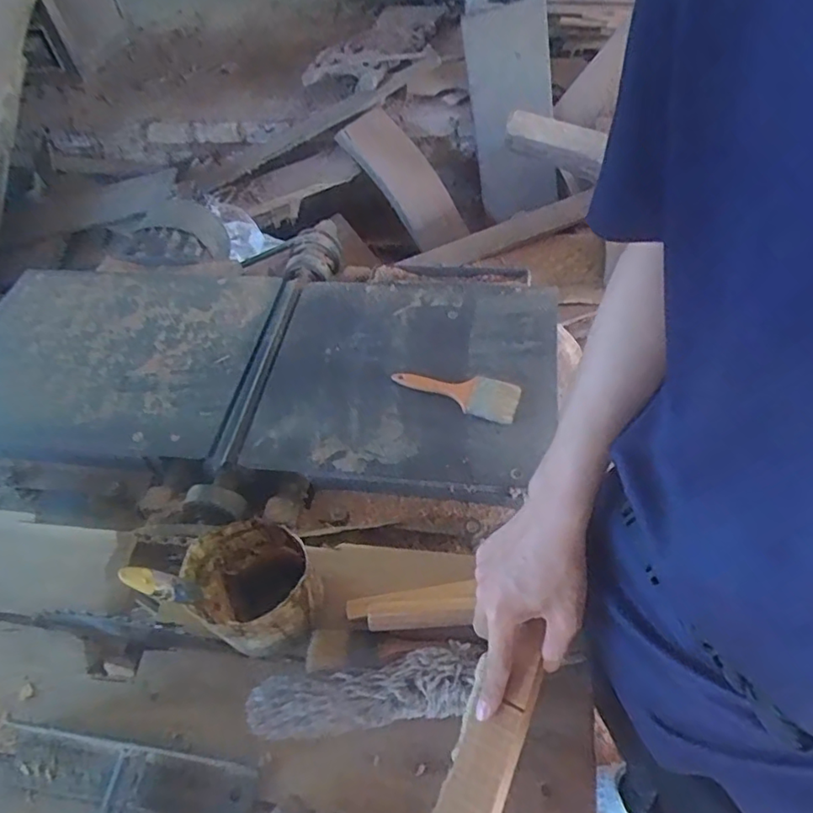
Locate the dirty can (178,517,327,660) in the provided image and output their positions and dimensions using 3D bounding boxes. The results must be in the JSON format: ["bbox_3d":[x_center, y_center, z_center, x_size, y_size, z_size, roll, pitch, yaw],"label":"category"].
[{"bbox_3d":[-0.152,0.184,0.609,0.111,0.096,0.114,-3,51,4],"label":"dirty can"}]

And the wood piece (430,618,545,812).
[{"bbox_3d":[0.066,0.281,0.487,0.057,0.018,0.201,20,79,20],"label":"wood piece"}]

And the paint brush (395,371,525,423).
[{"bbox_3d":[0.071,-0.024,0.877,0.188,0.012,0.067,13,53,15],"label":"paint brush"}]

